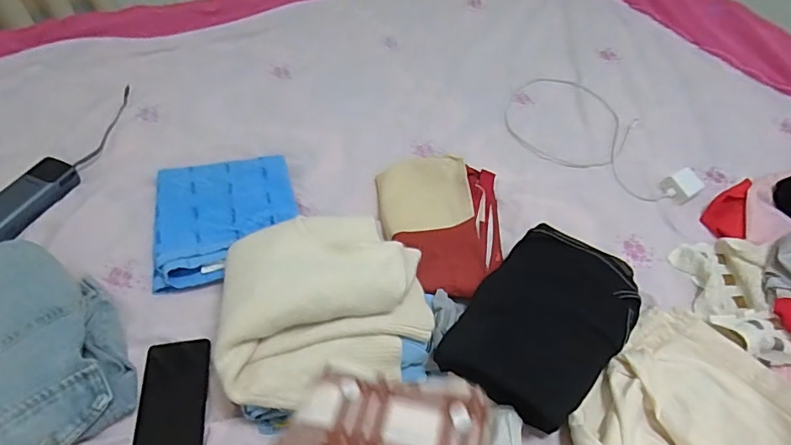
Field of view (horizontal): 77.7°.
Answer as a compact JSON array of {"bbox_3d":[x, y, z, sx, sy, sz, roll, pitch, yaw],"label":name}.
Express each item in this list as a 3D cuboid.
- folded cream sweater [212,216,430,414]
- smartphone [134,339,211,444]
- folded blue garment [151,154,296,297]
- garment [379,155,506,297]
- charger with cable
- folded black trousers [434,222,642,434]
[{"bbox_3d":[-0.085,0.090,0.580,0.246,0.078,0.218,-14,54,-14],"label":"folded cream sweater"},{"bbox_3d":[-0.261,0.217,0.579,0.074,0.008,0.165,-5,51,-8],"label":"smartphone"},{"bbox_3d":[-0.251,-0.007,0.731,0.198,0.035,0.211,-9,52,-11],"label":"folded blue garment"},{"bbox_3d":[0.077,0.004,0.737,0.191,0.052,0.243,-2,51,-6],"label":"garment"},{"bbox_3d":[0.355,-0.162,0.916,0.236,0.031,0.387,-20,55,-19],"label":"charger with cable"},{"bbox_3d":[0.196,0.121,0.627,0.177,0.057,0.279,33,56,21],"label":"folded black trousers"}]

